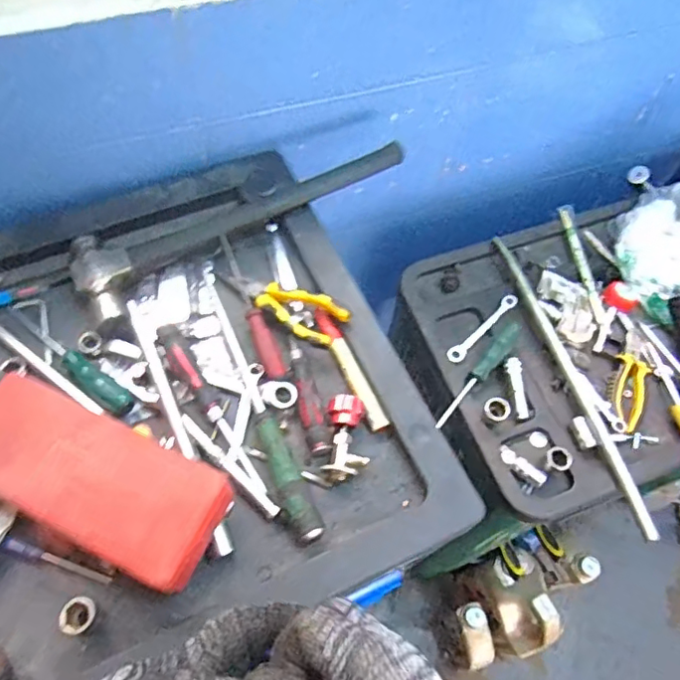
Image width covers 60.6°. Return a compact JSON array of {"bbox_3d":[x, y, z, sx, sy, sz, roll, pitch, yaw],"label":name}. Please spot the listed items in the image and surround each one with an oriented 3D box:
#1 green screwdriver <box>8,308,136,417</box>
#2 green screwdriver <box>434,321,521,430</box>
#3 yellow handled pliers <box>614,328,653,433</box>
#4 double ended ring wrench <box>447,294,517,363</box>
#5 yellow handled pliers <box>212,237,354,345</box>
[{"bbox_3d":[-0.262,0.017,0.554,0.166,0.019,0.024,34,65,13],"label":"green screwdriver"},{"bbox_3d":[0.184,0.042,0.756,0.024,0.021,0.187,36,66,14],"label":"green screwdriver"},{"bbox_3d":[0.389,0.050,0.770,0.037,0.020,0.152,19,63,6],"label":"yellow handled pliers"},{"bbox_3d":[0.195,-0.017,0.797,0.126,0.007,0.022,-44,64,-11],"label":"double ended ring wrench"},{"bbox_3d":[-0.069,-0.049,0.593,0.164,0.015,0.046,32,75,22],"label":"yellow handled pliers"}]

